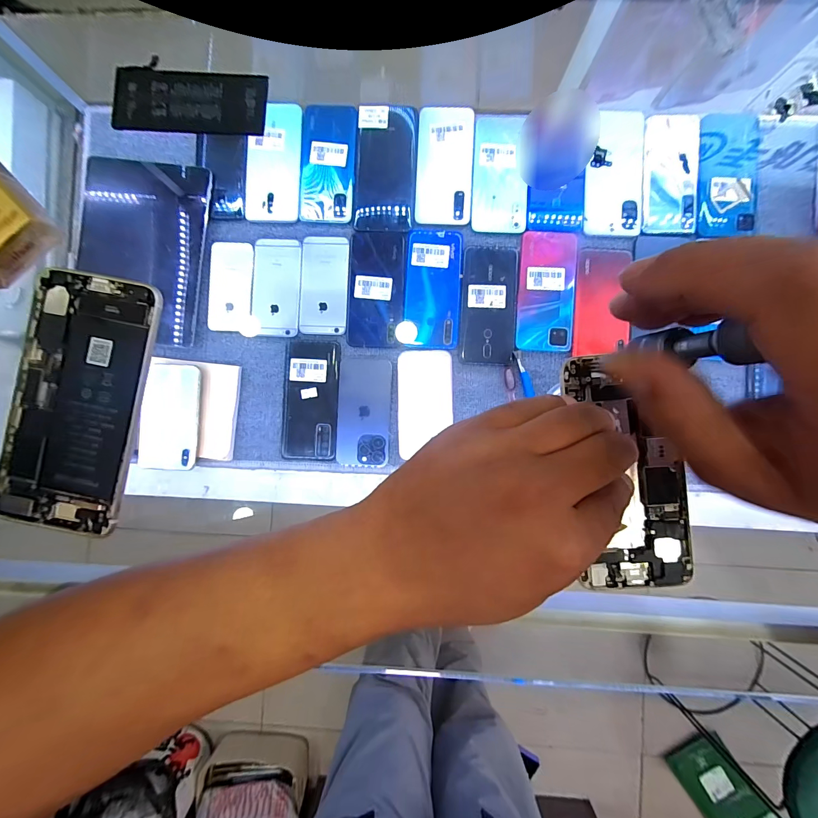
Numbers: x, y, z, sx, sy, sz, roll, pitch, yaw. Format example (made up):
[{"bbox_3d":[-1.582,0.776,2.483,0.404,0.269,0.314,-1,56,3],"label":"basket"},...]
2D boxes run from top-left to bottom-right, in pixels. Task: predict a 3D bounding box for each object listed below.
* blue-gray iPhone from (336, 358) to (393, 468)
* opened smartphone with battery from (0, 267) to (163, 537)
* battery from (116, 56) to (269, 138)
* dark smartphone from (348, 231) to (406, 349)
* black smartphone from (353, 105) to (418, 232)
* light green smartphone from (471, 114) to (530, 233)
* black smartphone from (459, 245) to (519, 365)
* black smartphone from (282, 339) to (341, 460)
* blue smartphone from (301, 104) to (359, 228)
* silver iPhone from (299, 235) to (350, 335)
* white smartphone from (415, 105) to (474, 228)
[{"bbox_3d":[-0.061,0.004,0.490,0.070,0.005,0.145,2,90,2],"label":"blue-gray iPhone"},{"bbox_3d":[-0.204,-0.004,0.221,0.076,0.009,0.155,11,90,2],"label":"opened smartphone with battery"},{"bbox_3d":[-0.136,-0.191,0.223,0.093,0.006,0.037,4,90,2],"label":"battery"},{"bbox_3d":[-0.045,-0.165,0.492,0.077,0.004,0.156,3,90,2],"label":"dark smartphone"},{"bbox_3d":[-0.032,-0.330,0.495,0.081,0.009,0.168,3,90,2],"label":"black smartphone"},{"bbox_3d":[0.125,-0.322,0.488,0.073,0.004,0.160,2,90,2],"label":"light green smartphone"},{"bbox_3d":[0.109,-0.142,0.487,0.074,0.005,0.162,3,90,2],"label":"black smartphone"},{"bbox_3d":[-0.135,-0.012,0.494,0.075,0.008,0.162,2,90,2],"label":"black smartphone"},{"bbox_3d":[-0.112,-0.341,0.495,0.073,0.004,0.160,3,90,2],"label":"blue smartphone"},{"bbox_3d":[-0.118,-0.172,0.498,0.066,0.005,0.136,3,90,2],"label":"silver iPhone"},{"bbox_3d":[0.049,-0.334,0.493,0.075,0.006,0.157,3,90,2],"label":"white smartphone"}]

